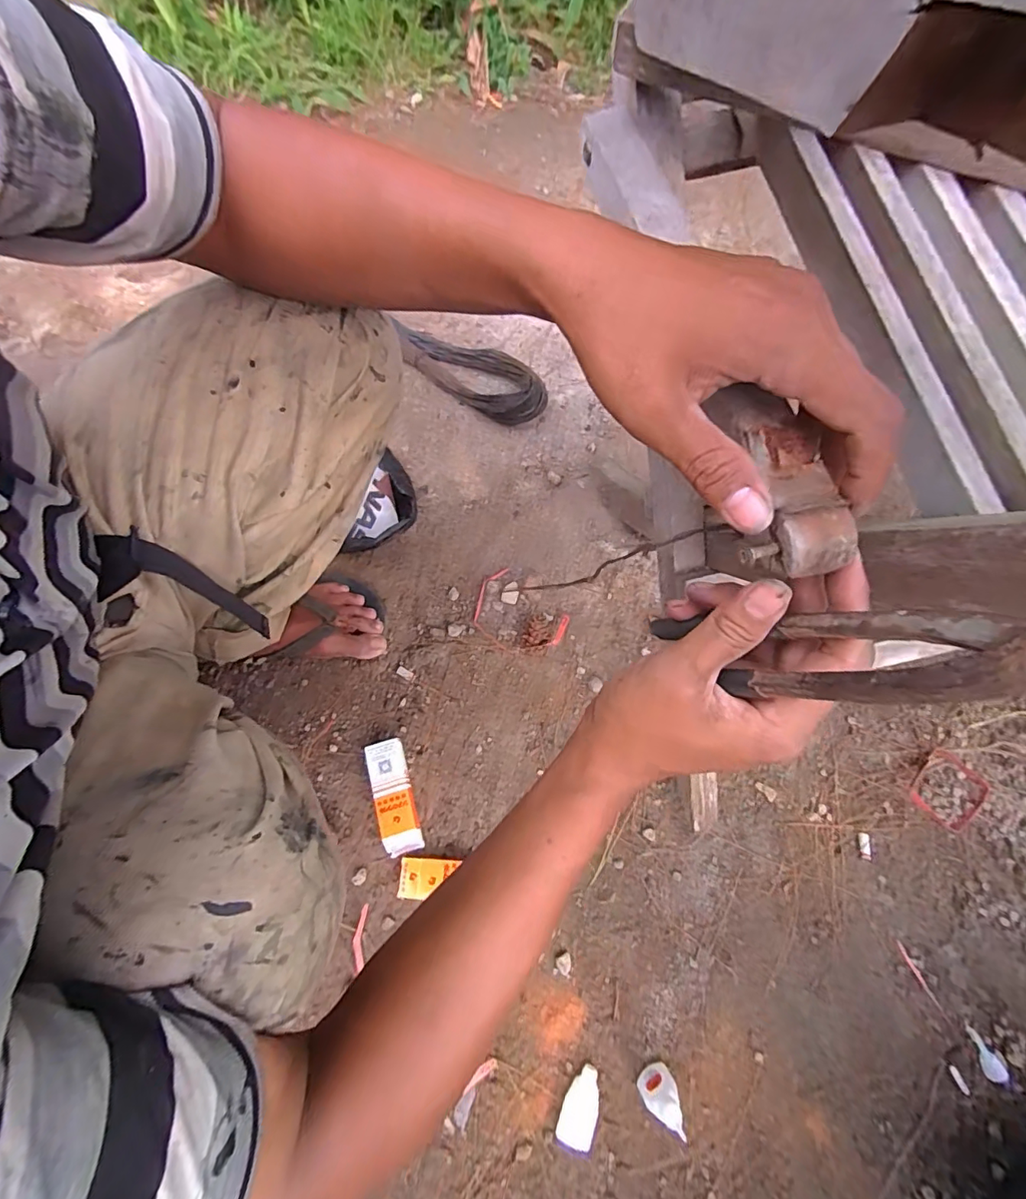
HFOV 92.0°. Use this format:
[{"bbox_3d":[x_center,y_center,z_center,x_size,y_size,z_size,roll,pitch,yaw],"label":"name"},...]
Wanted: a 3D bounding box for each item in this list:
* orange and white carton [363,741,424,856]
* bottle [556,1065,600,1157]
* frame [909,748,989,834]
[{"bbox_3d":[-0.135,0.224,0.567,0.042,0.028,0.122,-19,70,-4],"label":"orange and white carton"},{"bbox_3d":[0.064,0.472,0.460,0.033,0.019,0.061,22,72,10],"label":"bottle"},{"bbox_3d":[0.484,0.212,0.550,0.066,0.004,0.075,41,77,15],"label":"frame"}]

